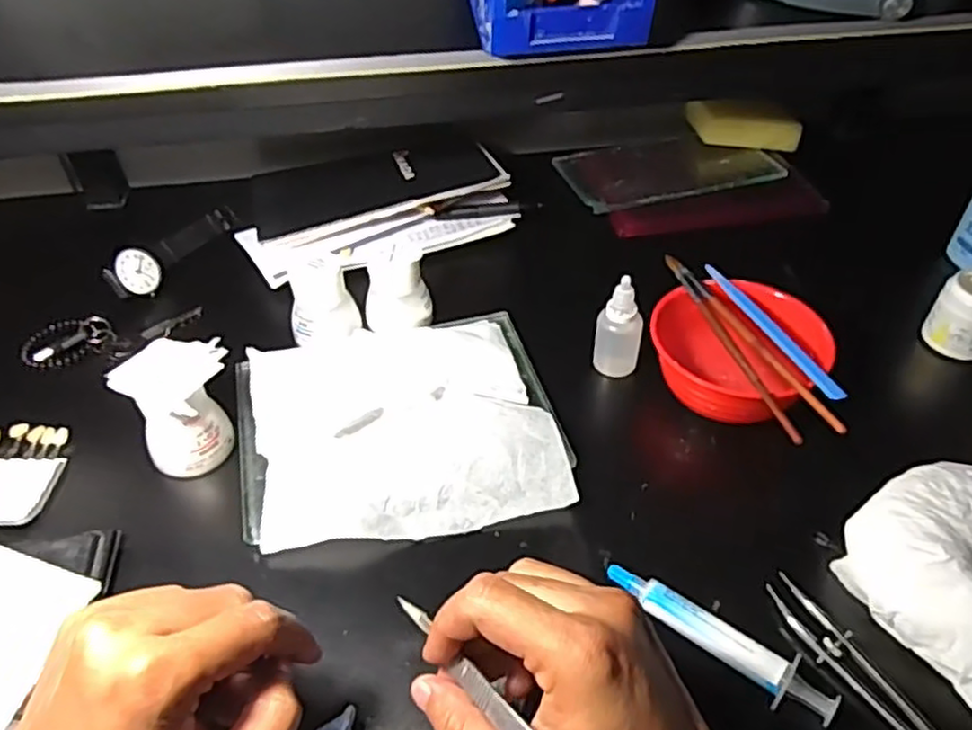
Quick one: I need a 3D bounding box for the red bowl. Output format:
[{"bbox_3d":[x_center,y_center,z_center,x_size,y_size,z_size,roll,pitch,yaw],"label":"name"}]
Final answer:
[{"bbox_3d":[0.163,-0.007,0.475,0.099,0.057,0.108,0,45,0],"label":"red bowl"}]

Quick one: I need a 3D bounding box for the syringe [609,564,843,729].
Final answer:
[{"bbox_3d":[0.114,0.138,0.355,0.117,0.020,0.020,29,52,26],"label":"syringe"}]

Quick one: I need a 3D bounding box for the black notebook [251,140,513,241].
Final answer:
[{"bbox_3d":[-0.098,-0.161,0.626,0.208,0.009,0.118,-16,41,-7],"label":"black notebook"}]

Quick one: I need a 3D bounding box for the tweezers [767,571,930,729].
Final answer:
[{"bbox_3d":[0.188,0.159,0.336,0.016,0.015,0.138,-23,49,-21],"label":"tweezers"}]

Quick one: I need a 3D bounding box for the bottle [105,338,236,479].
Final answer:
[{"bbox_3d":[-0.190,0.025,0.438,0.055,0.067,0.059,5,45,5],"label":"bottle"}]

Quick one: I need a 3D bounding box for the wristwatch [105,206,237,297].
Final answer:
[{"bbox_3d":[-0.261,-0.098,0.598,0.018,0.046,0.133,16,47,16],"label":"wristwatch"}]

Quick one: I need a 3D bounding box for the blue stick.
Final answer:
[{"bbox_3d":[0.181,-0.024,0.456,0.013,0.006,0.135,-14,46,-13],"label":"blue stick"}]

